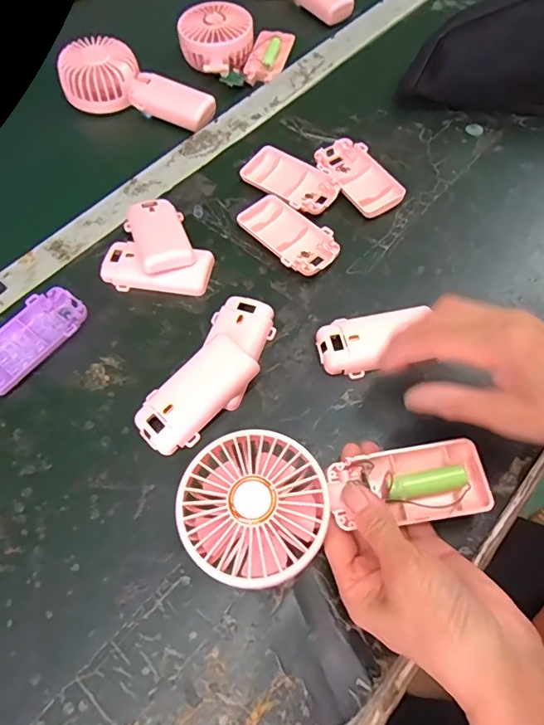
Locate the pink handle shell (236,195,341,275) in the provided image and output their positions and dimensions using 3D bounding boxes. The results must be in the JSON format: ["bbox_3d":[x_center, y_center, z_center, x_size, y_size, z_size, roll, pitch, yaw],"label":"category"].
[{"bbox_3d":[0.015,-0.112,0.427,0.049,0.015,0.095,-41,68,-17],"label":"pink handle shell"}]

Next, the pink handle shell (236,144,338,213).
[{"bbox_3d":[0.017,-0.174,0.460,0.097,0.012,0.049,37,70,19],"label":"pink handle shell"}]

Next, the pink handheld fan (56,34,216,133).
[{"bbox_3d":[-0.150,-0.305,0.528,0.171,0.038,0.078,26,67,15],"label":"pink handheld fan"}]

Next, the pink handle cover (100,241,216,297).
[{"bbox_3d":[-0.100,-0.083,0.417,0.094,0.018,0.043,7,63,6],"label":"pink handle cover"}]

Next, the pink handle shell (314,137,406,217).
[{"bbox_3d":[0.081,-0.177,0.458,0.046,0.016,0.095,-27,65,-12],"label":"pink handle shell"}]

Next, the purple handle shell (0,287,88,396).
[{"bbox_3d":[-0.194,-0.018,0.389,0.049,0.015,0.095,33,69,17],"label":"purple handle shell"}]

